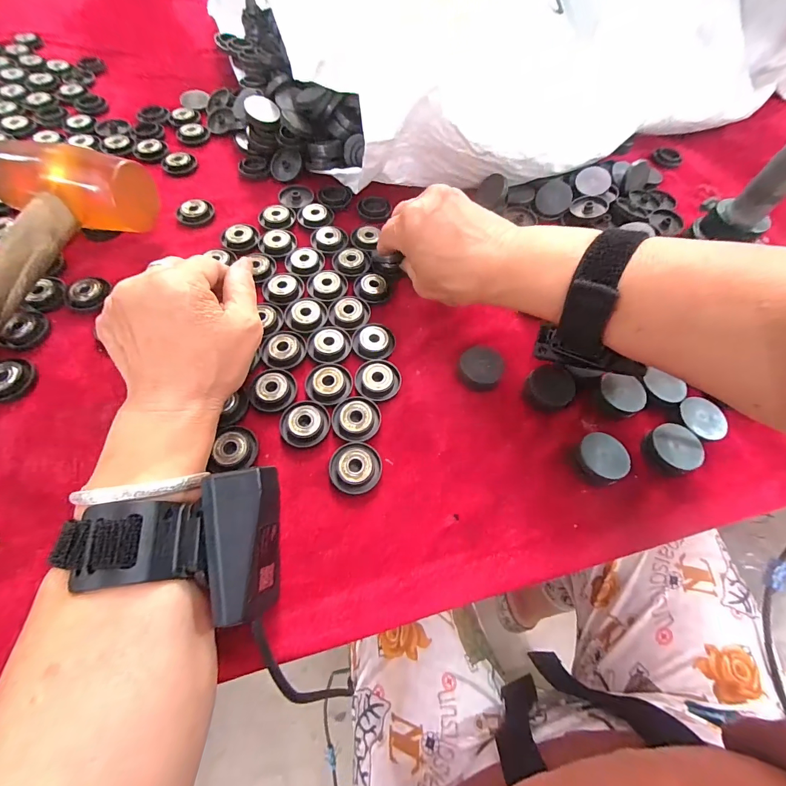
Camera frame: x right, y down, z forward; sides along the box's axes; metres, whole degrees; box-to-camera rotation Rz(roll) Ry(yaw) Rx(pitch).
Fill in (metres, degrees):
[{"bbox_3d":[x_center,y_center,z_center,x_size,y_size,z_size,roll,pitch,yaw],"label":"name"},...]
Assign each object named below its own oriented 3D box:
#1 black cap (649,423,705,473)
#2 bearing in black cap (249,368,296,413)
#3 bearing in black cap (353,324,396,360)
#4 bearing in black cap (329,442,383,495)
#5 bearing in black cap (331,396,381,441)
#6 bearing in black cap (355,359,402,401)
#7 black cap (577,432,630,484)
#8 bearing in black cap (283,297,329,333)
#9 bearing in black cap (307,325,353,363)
[{"bbox_3d":[0.190,0.038,0.249,0.033,0.012,0.032,2,62,-3],"label":"black cap"},{"bbox_3d":[-0.084,-0.003,0.256,0.030,0.005,0.032,2,62,-3],"label":"bearing in black cap"},{"bbox_3d":[-0.015,-0.040,0.280,0.032,0.006,0.031,2,62,-3],"label":"bearing in black cap"},{"bbox_3d":[-0.024,0.048,0.235,0.033,0.007,0.032,2,62,-3],"label":"bearing in black cap"},{"bbox_3d":[-0.025,0.017,0.250,0.033,0.005,0.031,2,62,-3],"label":"bearing in black cap"},{"bbox_3d":[-0.011,-0.010,0.265,0.031,0.007,0.030,2,62,-3],"label":"bearing in black cap"},{"bbox_3d":[0.138,0.044,0.244,0.034,0.015,0.032,2,62,-3],"label":"black cap"},{"bbox_3d":[-0.069,-0.062,0.289,0.034,0.006,0.029,20,63,7],"label":"bearing in black cap"},{"bbox_3d":[-0.048,-0.037,0.278,0.032,0.006,0.029,32,65,12],"label":"bearing in black cap"}]

